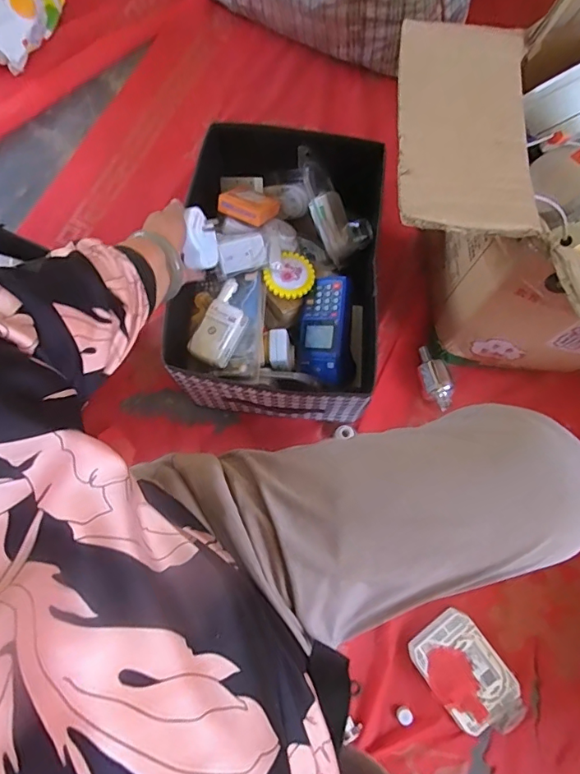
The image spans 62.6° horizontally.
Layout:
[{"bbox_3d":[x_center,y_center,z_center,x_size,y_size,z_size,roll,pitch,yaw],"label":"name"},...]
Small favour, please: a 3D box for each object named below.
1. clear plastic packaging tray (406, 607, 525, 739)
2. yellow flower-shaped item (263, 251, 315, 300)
[{"bbox_3d":[0.261,0.423,0.697,0.104,0.027,0.169,-36,79,-8],"label":"clear plastic packaging tray"},{"bbox_3d":[0.002,-0.166,0.710,0.066,0.018,0.074,37,77,7],"label":"yellow flower-shaped item"}]

